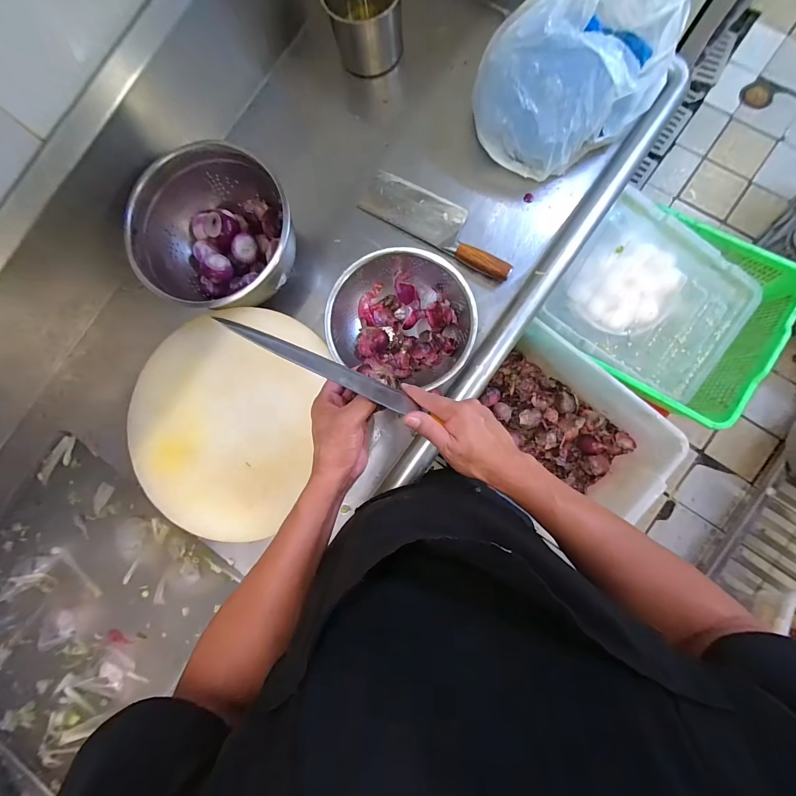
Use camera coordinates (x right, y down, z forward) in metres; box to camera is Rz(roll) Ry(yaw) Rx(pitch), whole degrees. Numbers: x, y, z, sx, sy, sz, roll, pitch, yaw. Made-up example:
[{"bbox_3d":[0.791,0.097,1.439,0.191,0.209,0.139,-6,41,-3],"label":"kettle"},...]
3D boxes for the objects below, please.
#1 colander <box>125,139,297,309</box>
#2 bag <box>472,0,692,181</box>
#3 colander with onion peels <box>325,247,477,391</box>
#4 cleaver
[{"bbox_3d":[-0.297,-0.265,0.559,0.259,0.122,0.239,43,90,7],"label":"colander"},{"bbox_3d":[0.272,-0.503,0.535,0.269,0.179,0.205,-42,83,1],"label":"bag"},{"bbox_3d":[0.010,-0.129,0.570,0.229,0.079,0.203,20,87,7],"label":"colander with onion peels"},{"bbox_3d":[0.074,-0.311,0.610,0.302,0.035,0.079,34,89,7],"label":"cleaver"}]

